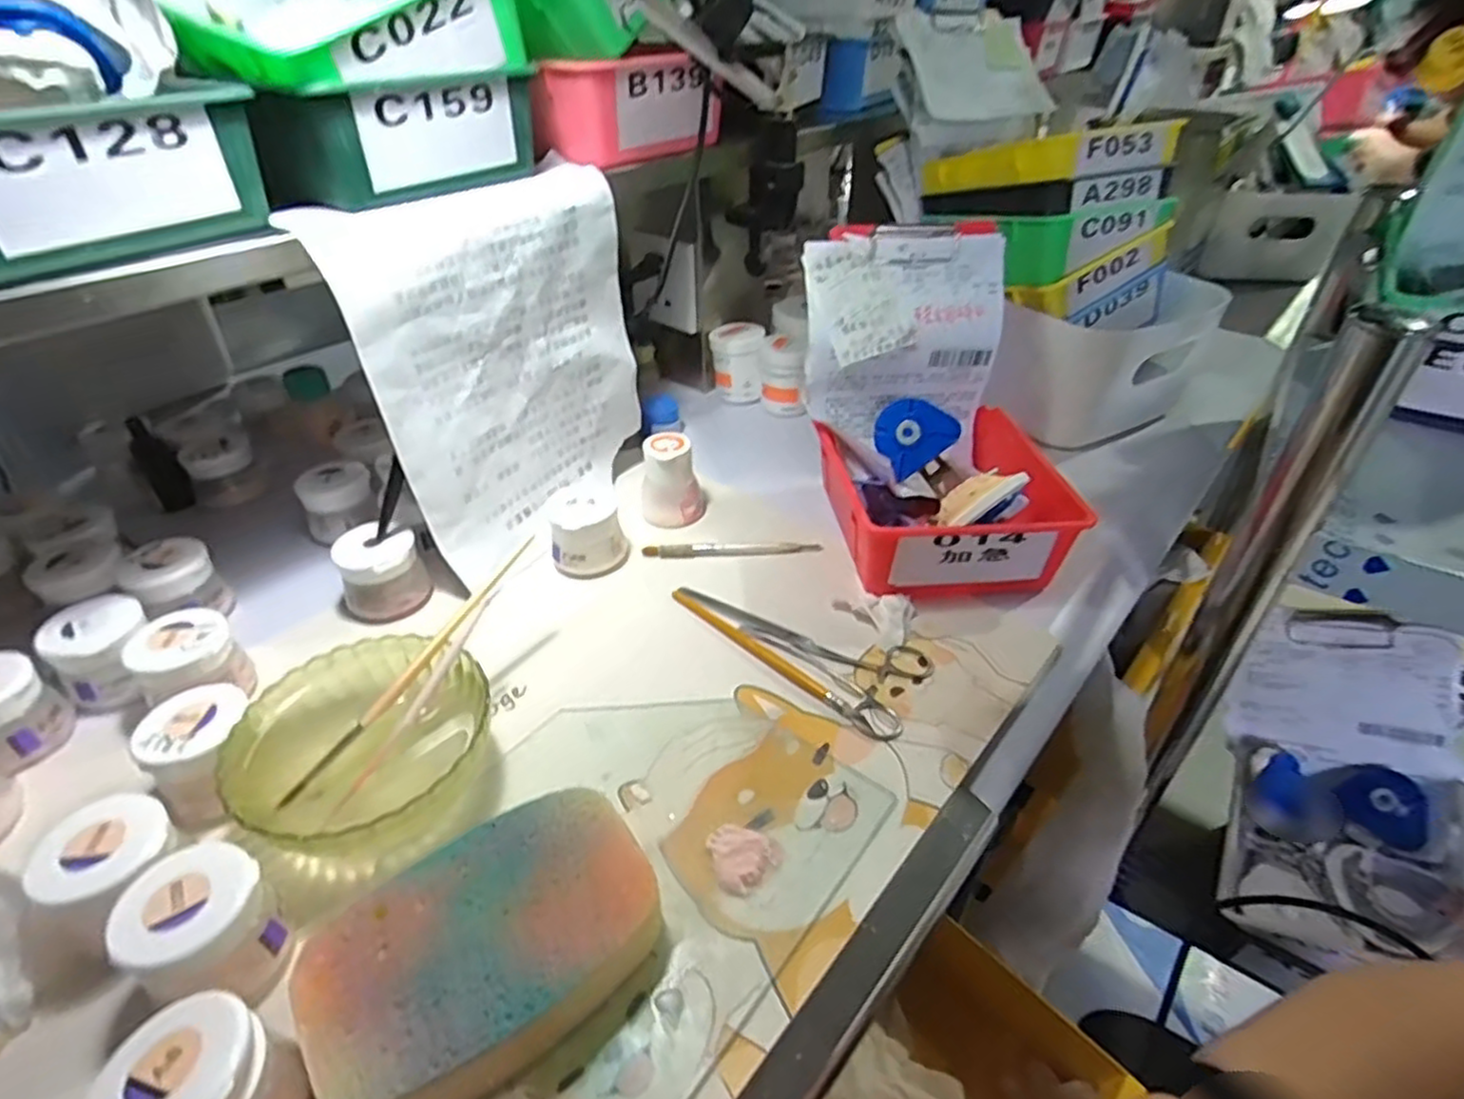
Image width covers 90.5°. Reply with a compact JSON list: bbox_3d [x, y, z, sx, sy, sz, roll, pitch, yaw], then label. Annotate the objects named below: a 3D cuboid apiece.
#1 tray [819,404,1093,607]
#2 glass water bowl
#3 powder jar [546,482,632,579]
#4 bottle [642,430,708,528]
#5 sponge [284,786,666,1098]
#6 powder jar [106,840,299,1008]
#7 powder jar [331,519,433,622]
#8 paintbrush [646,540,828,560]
[{"bbox_3d":[0.152,-0.037,0.540,0.154,0.068,0.164,-5,38,-7],"label":"tray"},{"bbox_3d":[-0.183,0.106,0.370,0.118,0.048,0.125,0,38,0],"label":"glass water bowl"},{"bbox_3d":[-0.107,-0.019,0.535,0.053,0.054,0.060,-8,39,-11],"label":"powder jar"},{"bbox_3d":[-0.046,-0.054,0.570,0.048,0.064,0.040,-2,38,-3],"label":"bottle"},{"bbox_3d":[-0.097,0.167,0.300,0.136,0.037,0.097,-26,45,-30],"label":"sponge"},{"bbox_3d":[-0.215,0.157,0.298,0.051,0.044,0.049,0,38,0],"label":"powder jar"},{"bbox_3d":[-0.237,0.014,0.493,0.052,0.049,0.048,0,38,0],"label":"powder jar"},{"bbox_3d":[0.000,-0.001,0.542,0.131,0.009,0.013,-2,38,-3],"label":"paintbrush"}]

